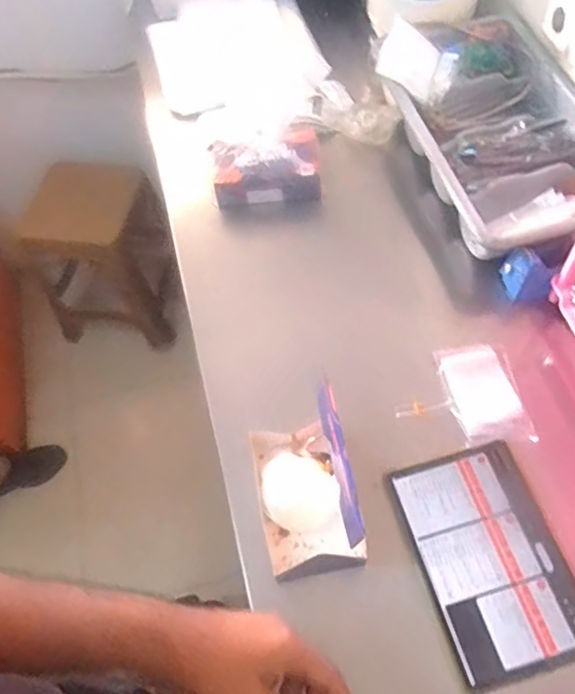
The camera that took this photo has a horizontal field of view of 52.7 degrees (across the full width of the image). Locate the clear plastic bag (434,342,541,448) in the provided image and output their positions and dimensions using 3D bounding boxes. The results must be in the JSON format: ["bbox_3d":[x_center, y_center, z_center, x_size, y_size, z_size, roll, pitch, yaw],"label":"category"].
[{"bbox_3d":[0.267,0.059,0.788,0.098,0.024,0.145,-7,60,0],"label":"clear plastic bag"}]

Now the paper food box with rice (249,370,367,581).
[{"bbox_3d":[0.016,0.164,0.678,0.103,0.163,0.168,-11,60,-2],"label":"paper food box with rice"}]

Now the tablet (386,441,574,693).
[{"bbox_3d":[0.243,0.246,0.692,0.164,0.013,0.251,-17,60,-6],"label":"tablet"}]

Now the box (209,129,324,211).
[{"bbox_3d":[-0.035,-0.308,1.012,0.189,0.084,0.138,-4,60,2],"label":"box"}]

